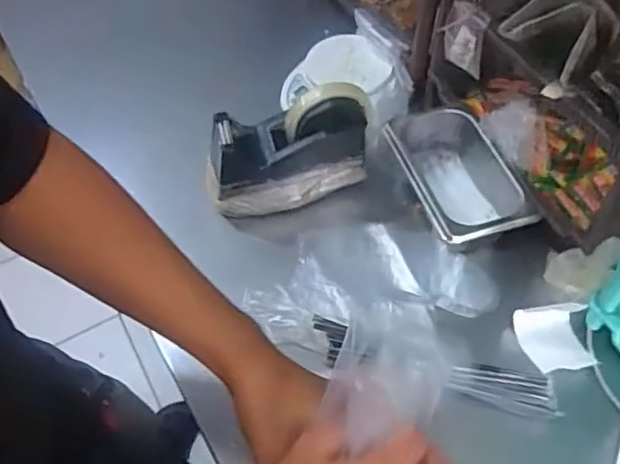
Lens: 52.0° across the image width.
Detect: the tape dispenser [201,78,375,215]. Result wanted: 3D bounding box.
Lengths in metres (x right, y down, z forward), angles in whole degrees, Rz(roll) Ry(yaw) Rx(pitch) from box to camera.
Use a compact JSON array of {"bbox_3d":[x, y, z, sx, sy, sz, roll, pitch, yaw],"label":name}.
[{"bbox_3d":[-0.022,-0.080,0.654,0.171,0.130,0.056,-11,56,-7],"label":"tape dispenser"}]

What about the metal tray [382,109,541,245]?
[{"bbox_3d":[0.156,-0.055,0.675,0.106,0.063,0.178,-14,56,-9],"label":"metal tray"}]

